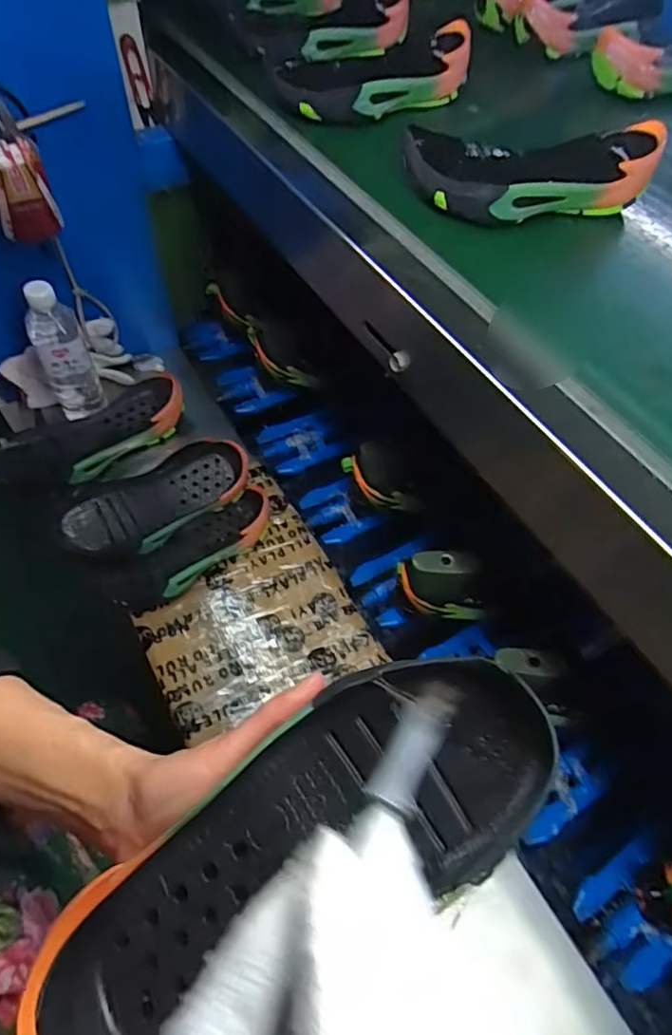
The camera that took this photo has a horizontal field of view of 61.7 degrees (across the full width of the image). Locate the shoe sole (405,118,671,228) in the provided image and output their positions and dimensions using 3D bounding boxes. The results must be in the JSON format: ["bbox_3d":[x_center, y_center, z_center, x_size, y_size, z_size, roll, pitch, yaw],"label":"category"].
[{"bbox_3d":[0.170,-0.302,0.495,0.221,0.053,0.093,0,56,-4],"label":"shoe sole"}]

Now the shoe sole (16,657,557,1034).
[{"bbox_3d":[-0.019,0.137,0.238,0.231,0.039,0.085,-31,61,-1],"label":"shoe sole"}]

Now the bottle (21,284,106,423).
[{"bbox_3d":[-0.369,-0.210,0.757,0.071,0.214,0.071,-26,61,-19],"label":"bottle"}]

